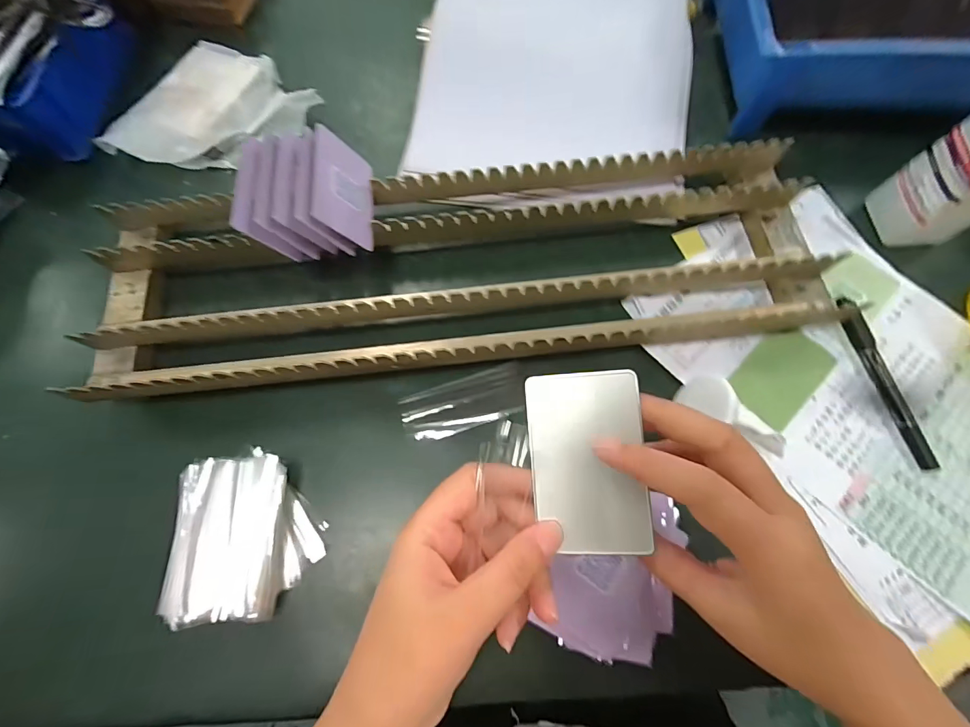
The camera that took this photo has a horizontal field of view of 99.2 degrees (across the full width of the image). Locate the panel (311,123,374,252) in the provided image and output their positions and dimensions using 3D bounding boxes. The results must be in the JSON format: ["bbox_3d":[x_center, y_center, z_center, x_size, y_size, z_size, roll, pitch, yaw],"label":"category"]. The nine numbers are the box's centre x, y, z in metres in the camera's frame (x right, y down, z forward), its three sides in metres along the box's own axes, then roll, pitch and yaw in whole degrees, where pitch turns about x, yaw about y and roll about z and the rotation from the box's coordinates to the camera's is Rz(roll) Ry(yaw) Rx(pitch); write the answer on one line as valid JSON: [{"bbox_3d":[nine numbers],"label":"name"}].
[{"bbox_3d":[-0.106,-0.132,0.312,0.004,0.050,0.080,-16,71,37],"label":"panel"}]

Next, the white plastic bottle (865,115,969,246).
[{"bbox_3d":[0.366,-0.143,0.309,0.048,0.119,0.059,-9,70,-3],"label":"white plastic bottle"}]

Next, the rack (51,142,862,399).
[{"bbox_3d":[-0.016,-0.077,0.329,0.561,0.052,0.166,-6,70,-2],"label":"rack"}]

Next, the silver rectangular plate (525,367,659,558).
[{"bbox_3d":[0.049,0.047,0.201,0.053,0.004,0.085,-5,81,12],"label":"silver rectangular plate"}]

